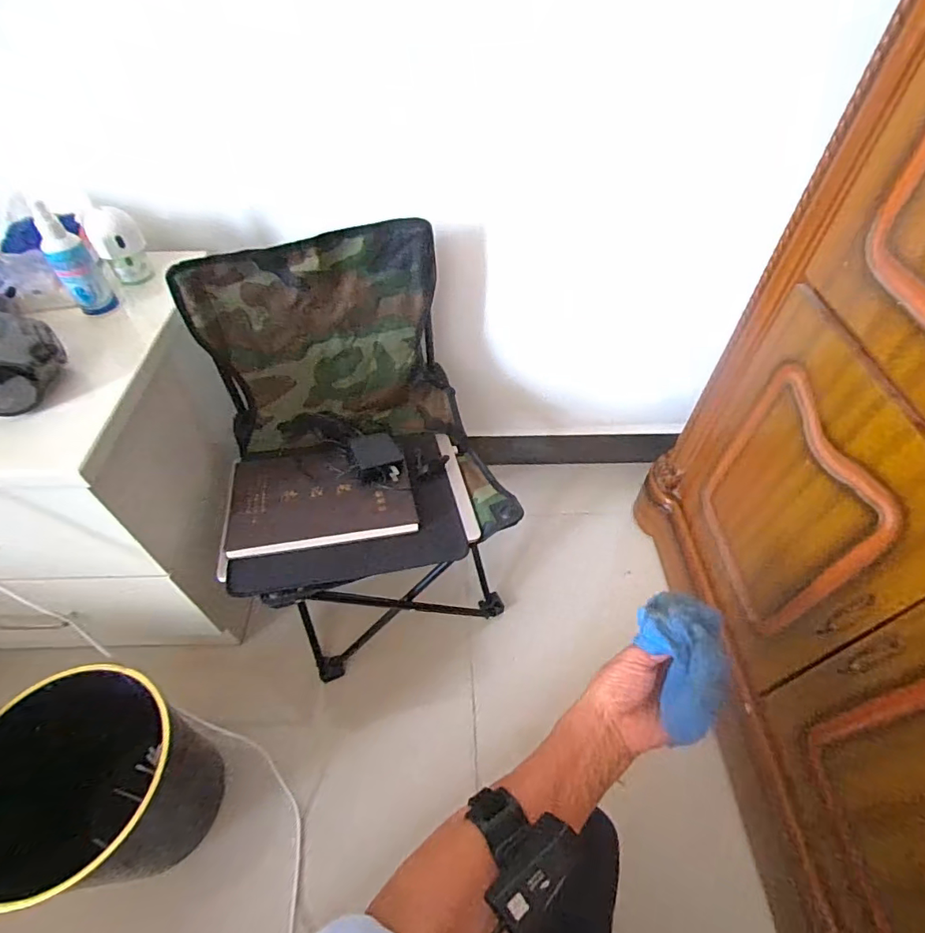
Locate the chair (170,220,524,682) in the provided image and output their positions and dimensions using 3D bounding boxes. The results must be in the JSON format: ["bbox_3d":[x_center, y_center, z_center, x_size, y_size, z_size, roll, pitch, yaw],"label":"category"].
[{"bbox_3d":[-0.146,0.015,0.753,0.359,0.546,0.353,-15,52,-12],"label":"chair"}]

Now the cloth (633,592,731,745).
[{"bbox_3d":[0.199,0.172,0.451,0.075,0.050,0.122,5,51,3],"label":"cloth"}]

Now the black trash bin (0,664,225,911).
[{"bbox_3d":[-0.447,0.413,0.647,0.222,0.268,0.223,0,51,0],"label":"black trash bin"}]

